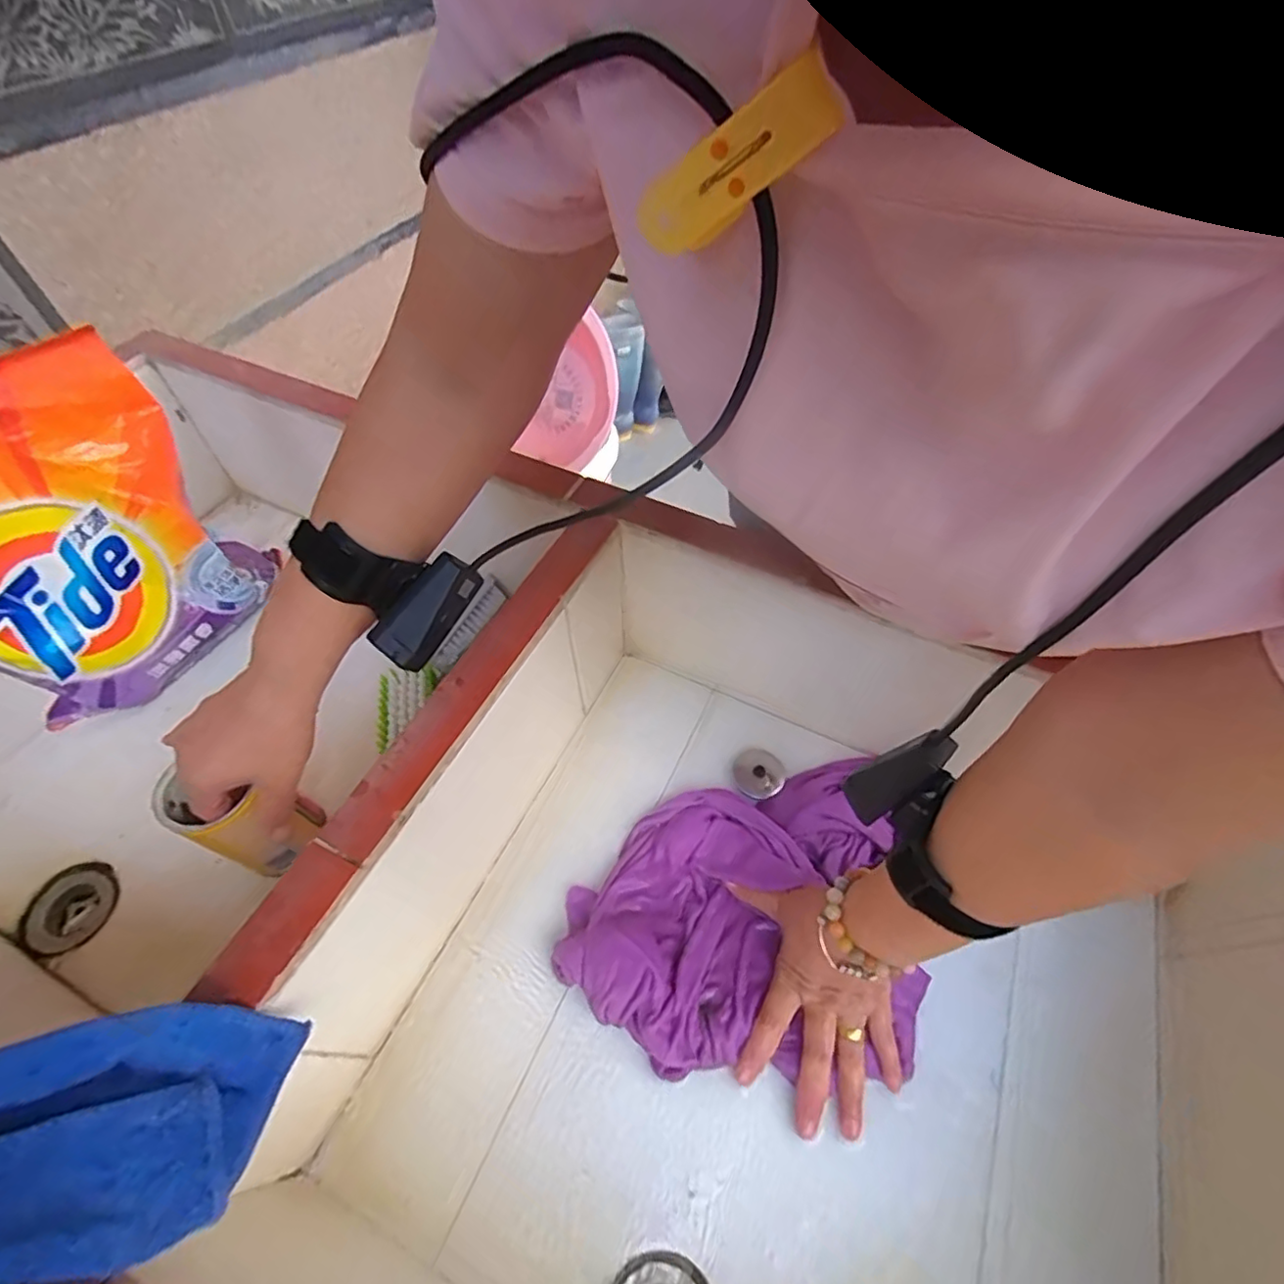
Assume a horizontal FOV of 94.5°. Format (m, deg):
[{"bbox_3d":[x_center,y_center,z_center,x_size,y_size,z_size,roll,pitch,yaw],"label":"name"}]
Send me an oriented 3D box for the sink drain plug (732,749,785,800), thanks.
[{"bbox_3d":[0.104,0.116,0.530,0.045,0.008,0.044,0,56,0],"label":"sink drain plug"}]

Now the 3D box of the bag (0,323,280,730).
[{"bbox_3d":[-0.454,-0.066,0.489,0.062,0.275,0.230,33,62,20],"label":"bag"}]

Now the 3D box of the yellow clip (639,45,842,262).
[{"bbox_3d":[0.025,-0.128,0.161,0.054,0.020,0.011,-27,20,25],"label":"yellow clip"}]

